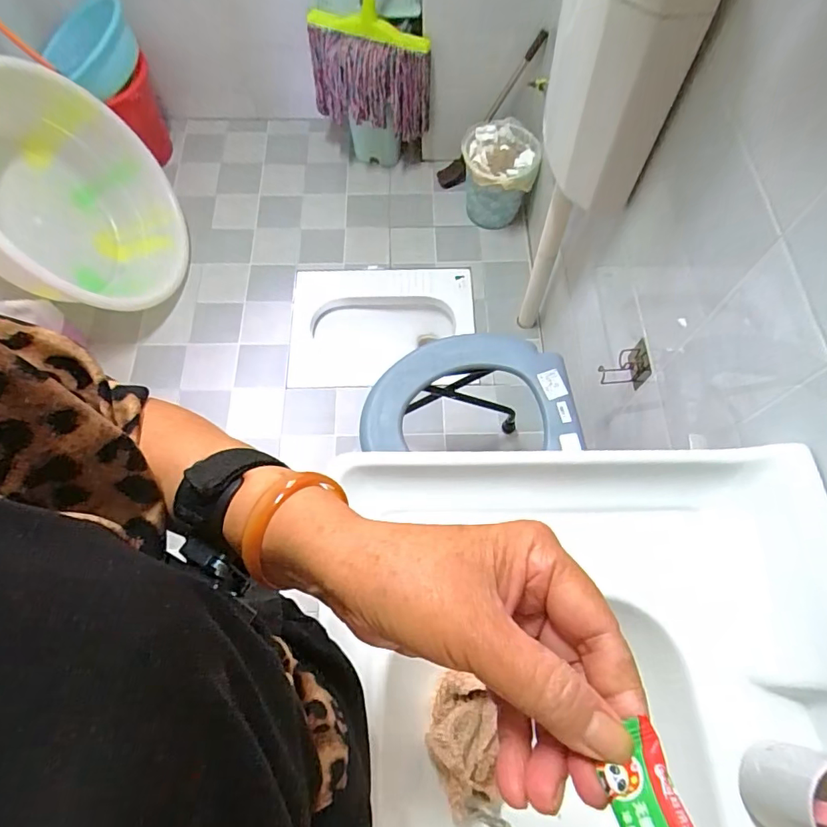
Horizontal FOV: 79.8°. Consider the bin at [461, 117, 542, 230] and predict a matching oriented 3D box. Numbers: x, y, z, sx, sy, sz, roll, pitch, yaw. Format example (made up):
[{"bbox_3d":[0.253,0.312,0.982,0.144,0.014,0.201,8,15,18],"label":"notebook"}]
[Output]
[{"bbox_3d":[0.255,-0.724,1.534,0.220,0.228,0.236,7,66,3],"label":"bin"}]

